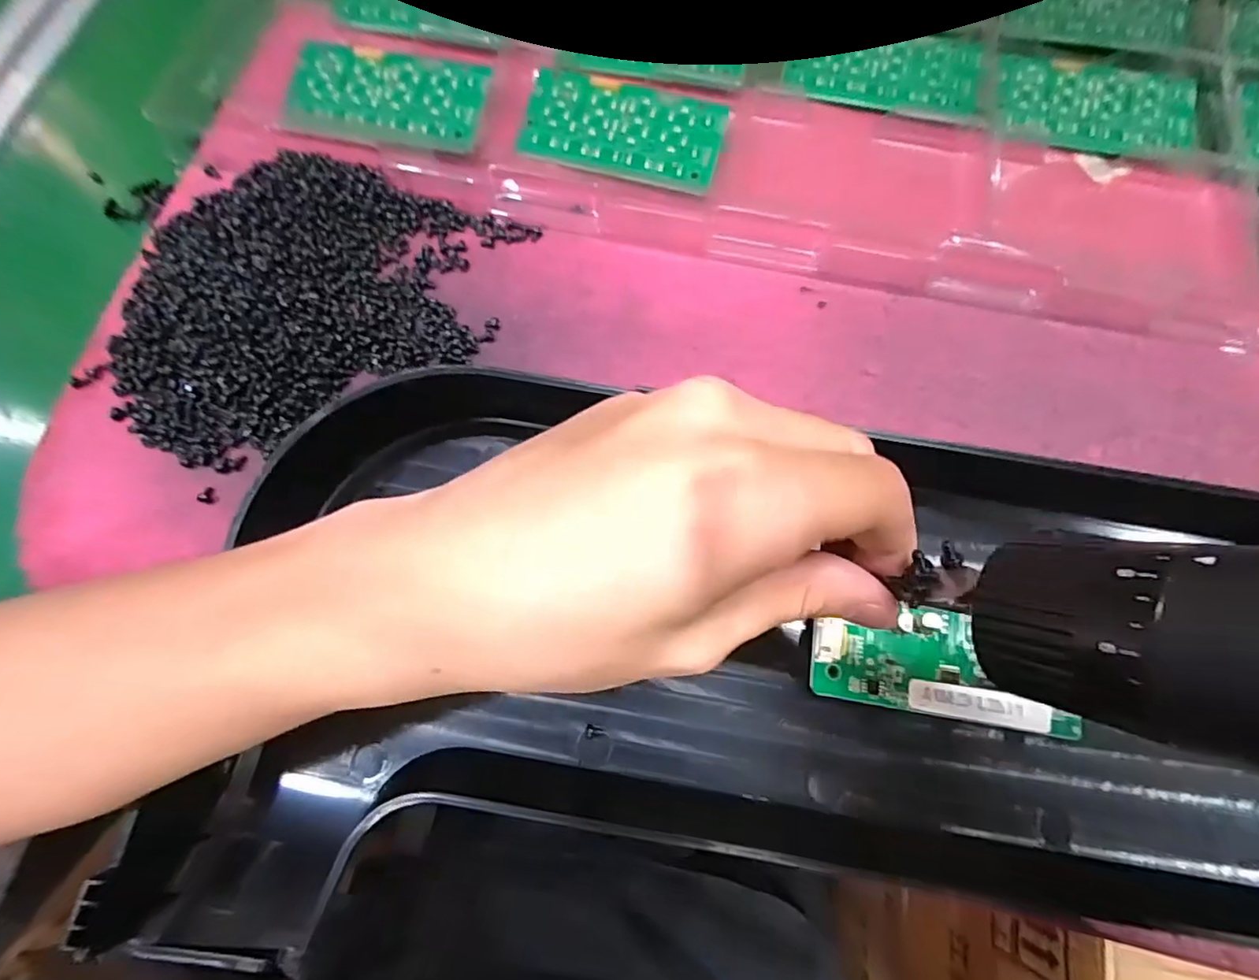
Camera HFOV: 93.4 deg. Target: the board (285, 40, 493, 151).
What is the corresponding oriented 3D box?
[{"bbox_3d":[-0.114,-0.185,0.277,0.091,0.008,0.048,11,74,1],"label":"board"}]

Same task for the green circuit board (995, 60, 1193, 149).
[{"bbox_3d":[0.233,-0.194,0.297,0.094,0.004,0.046,11,83,6],"label":"green circuit board"}]

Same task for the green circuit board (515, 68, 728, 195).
[{"bbox_3d":[-0.003,-0.169,0.278,0.092,0.008,0.048,15,74,2],"label":"green circuit board"}]

